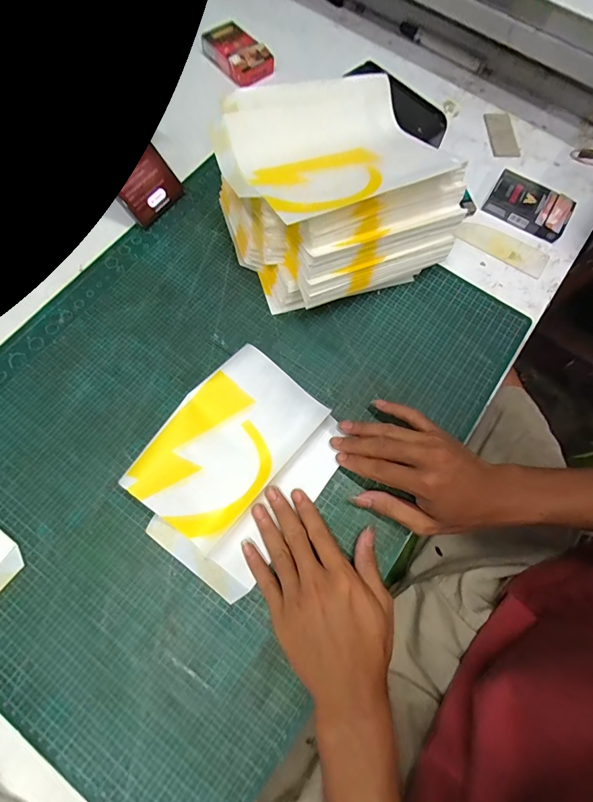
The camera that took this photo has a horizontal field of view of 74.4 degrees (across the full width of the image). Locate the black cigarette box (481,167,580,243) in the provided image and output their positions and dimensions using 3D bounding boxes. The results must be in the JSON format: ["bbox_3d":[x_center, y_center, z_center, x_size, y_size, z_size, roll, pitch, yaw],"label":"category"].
[{"bbox_3d":[0.294,-0.247,0.492,0.096,0.021,0.069,31,72,8],"label":"black cigarette box"}]

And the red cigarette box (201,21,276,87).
[{"bbox_3d":[-0.084,-0.492,0.552,0.065,0.022,0.099,-37,76,-14],"label":"red cigarette box"}]

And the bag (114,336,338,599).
[{"bbox_3d":[-0.053,0.059,0.359,0.143,0.047,0.184,38,73,10],"label":"bag"}]

